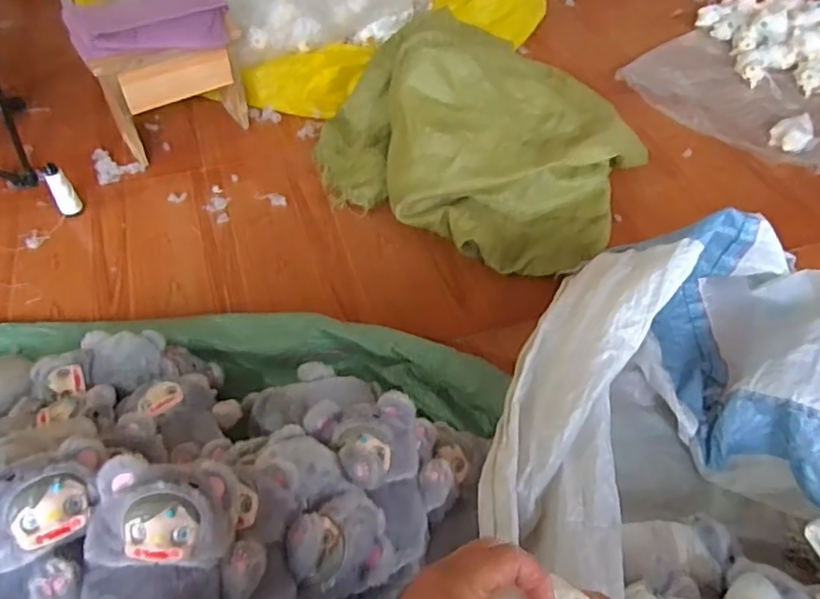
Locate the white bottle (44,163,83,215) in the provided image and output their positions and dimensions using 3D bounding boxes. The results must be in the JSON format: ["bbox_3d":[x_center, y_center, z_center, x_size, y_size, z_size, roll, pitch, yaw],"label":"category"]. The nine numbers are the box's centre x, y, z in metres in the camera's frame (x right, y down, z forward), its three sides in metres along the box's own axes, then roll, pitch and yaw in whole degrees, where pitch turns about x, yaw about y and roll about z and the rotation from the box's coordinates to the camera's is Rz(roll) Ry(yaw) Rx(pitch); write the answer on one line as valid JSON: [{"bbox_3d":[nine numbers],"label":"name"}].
[{"bbox_3d":[-0.683,-0.220,1.164,0.040,0.123,0.042,-25,56,-21],"label":"white bottle"}]

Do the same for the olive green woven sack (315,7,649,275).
[{"bbox_3d":[0.132,-0.347,1.233,0.637,0.224,0.508,27,55,19],"label":"olive green woven sack"}]

